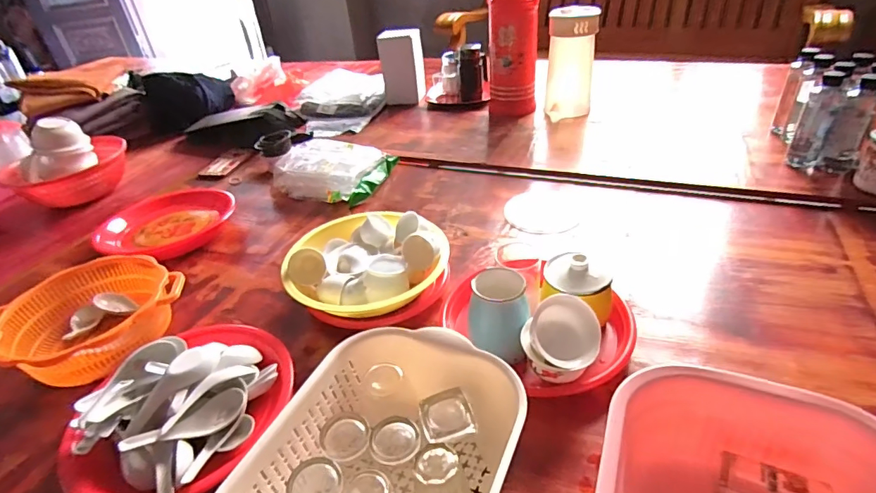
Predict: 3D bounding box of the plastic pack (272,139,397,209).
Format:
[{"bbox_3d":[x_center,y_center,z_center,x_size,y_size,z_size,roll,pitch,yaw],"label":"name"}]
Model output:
[{"bbox_3d":[-0.238,-0.175,1.065,0.230,0.067,0.191,3,36,14],"label":"plastic pack"}]

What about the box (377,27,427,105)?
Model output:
[{"bbox_3d":[-0.108,-0.543,1.438,0.121,0.213,0.088,1,35,11],"label":"box"}]

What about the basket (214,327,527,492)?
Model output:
[{"bbox_3d":[-0.049,0.221,0.447,0.217,0.102,0.286,11,38,23],"label":"basket"}]

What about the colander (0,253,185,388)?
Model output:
[{"bbox_3d":[-0.509,0.108,0.694,0.217,0.070,0.212,14,39,26],"label":"colander"}]

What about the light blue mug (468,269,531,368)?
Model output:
[{"bbox_3d":[0.075,0.083,0.585,0.072,0.083,0.069,6,36,16],"label":"light blue mug"}]

